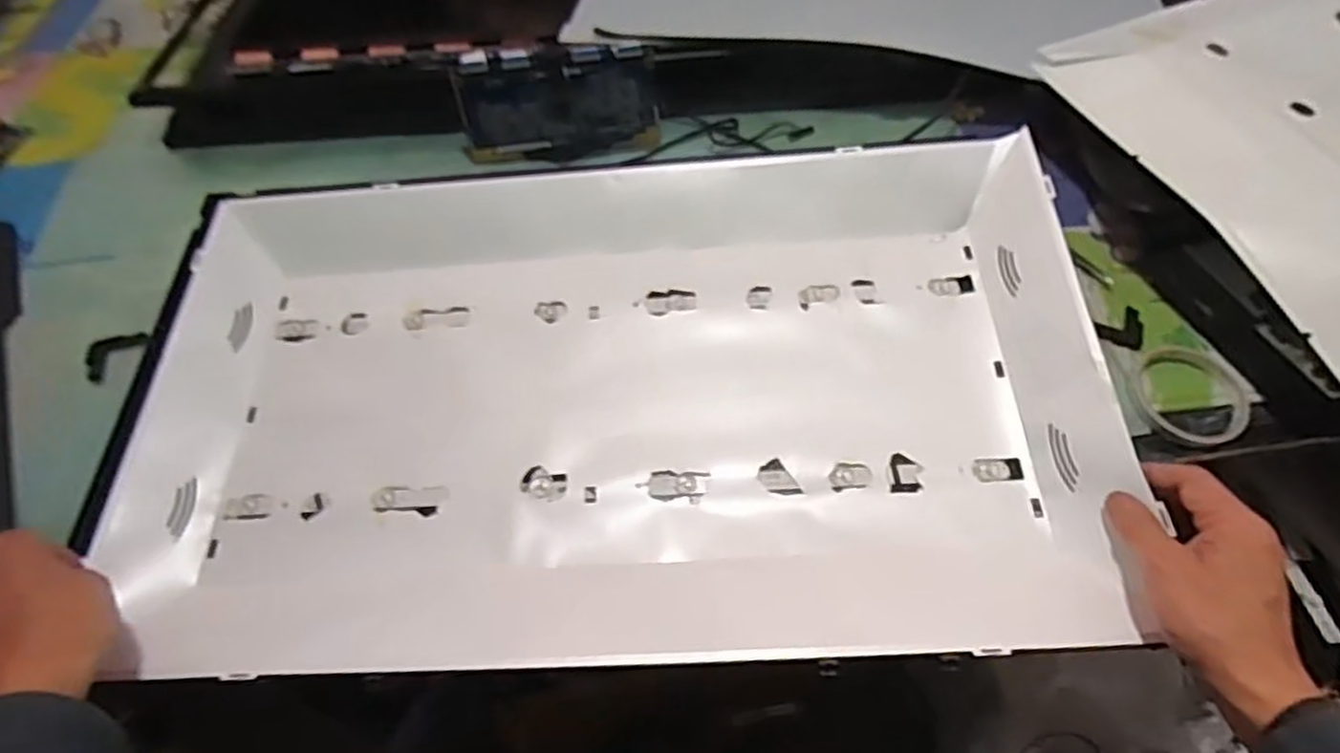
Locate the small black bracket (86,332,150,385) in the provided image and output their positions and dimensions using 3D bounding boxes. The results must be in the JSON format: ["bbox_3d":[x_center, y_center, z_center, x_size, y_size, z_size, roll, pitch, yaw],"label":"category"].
[{"bbox_3d":[-0.480,-0.021,0.628,0.021,0.017,0.064,6,40,5],"label":"small black bracket"}]

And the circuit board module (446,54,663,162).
[{"bbox_3d":[-0.110,-0.266,0.736,0.192,0.097,0.019,-5,52,-3],"label":"circuit board module"}]

